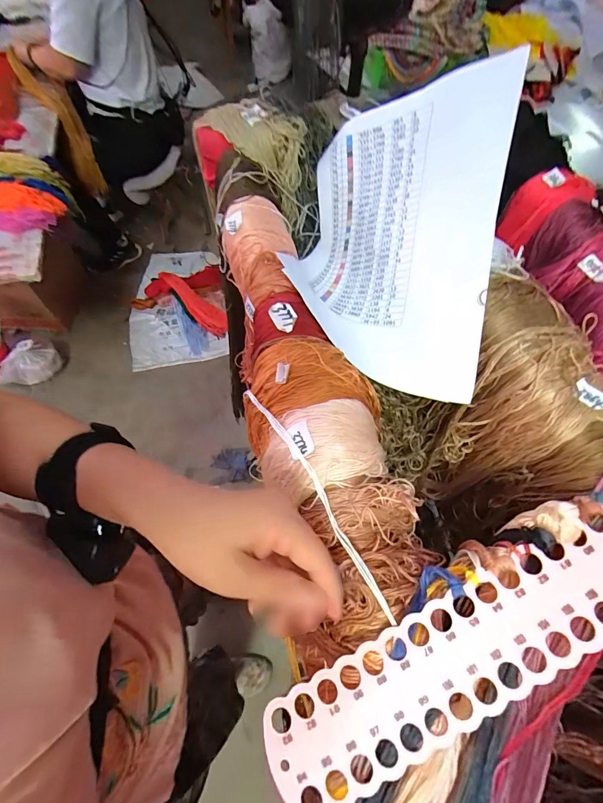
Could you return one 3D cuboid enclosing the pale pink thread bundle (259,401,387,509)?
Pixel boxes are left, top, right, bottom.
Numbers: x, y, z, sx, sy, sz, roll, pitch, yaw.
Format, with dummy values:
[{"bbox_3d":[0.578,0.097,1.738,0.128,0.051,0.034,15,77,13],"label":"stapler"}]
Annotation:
[{"bbox_3d":[0.017,0.038,0.282,0.099,0.050,0.066,-15,63,-11],"label":"pale pink thread bundle"}]

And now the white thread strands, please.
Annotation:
[{"bbox_3d":[0.009,0.062,0.261,0.011,0.019,0.193,-27,66,-16],"label":"white thread strands"}]

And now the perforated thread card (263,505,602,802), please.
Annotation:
[{"bbox_3d":[0.110,0.132,0.203,0.287,0.006,0.055,-32,62,-1],"label":"perforated thread card"}]

